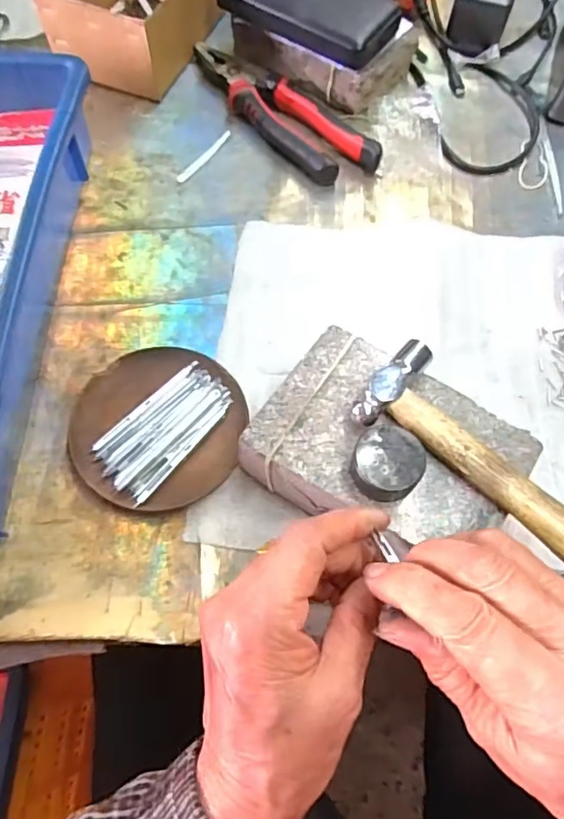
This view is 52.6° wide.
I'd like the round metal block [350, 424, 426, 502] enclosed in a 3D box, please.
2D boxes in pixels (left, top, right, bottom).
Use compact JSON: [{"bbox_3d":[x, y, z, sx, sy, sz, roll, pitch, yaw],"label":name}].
[{"bbox_3d":[0.057,0.030,0.311,0.036,0.021,0.036,1,66,-2],"label":"round metal block"}]

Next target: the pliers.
[{"bbox_3d":[-0.003,-0.270,0.513,0.057,0.023,0.208,-38,73,-17],"label":"pliers"}]

